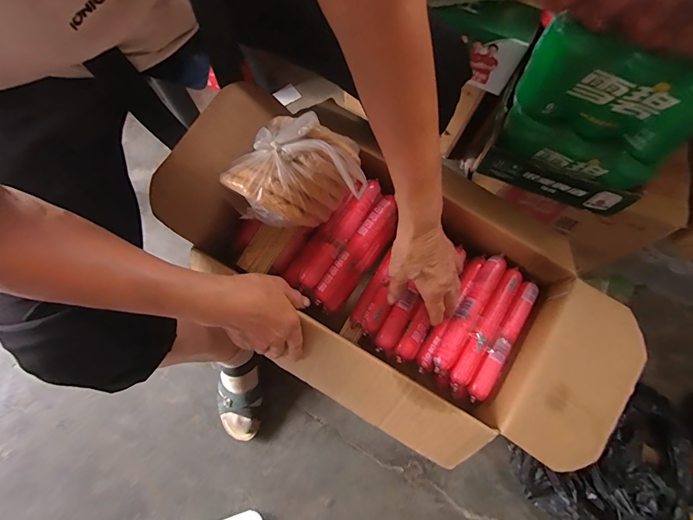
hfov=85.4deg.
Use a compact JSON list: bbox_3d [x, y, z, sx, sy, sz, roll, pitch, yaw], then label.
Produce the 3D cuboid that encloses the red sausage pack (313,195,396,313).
[{"bbox_3d":[0.018,-0.009,0.491,0.041,0.045,0.167,36,80,7],"label":"red sausage pack"}]

